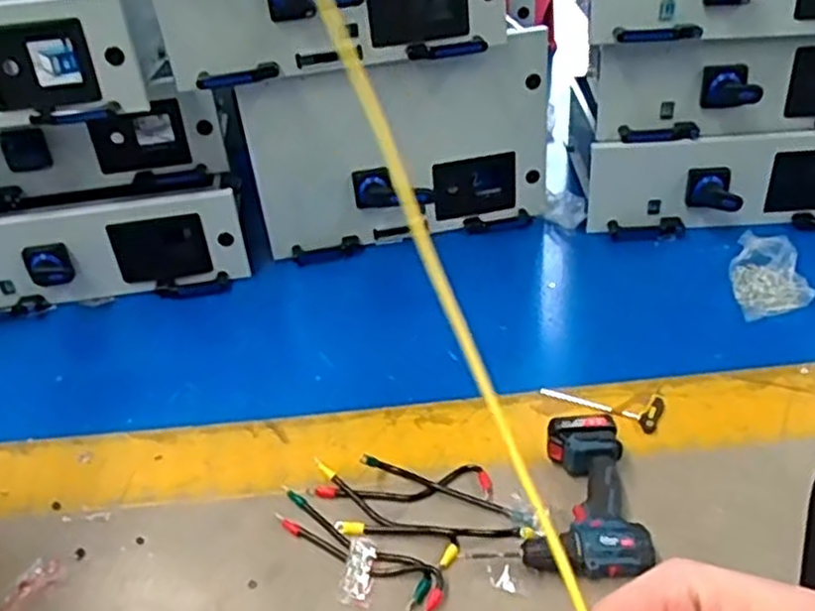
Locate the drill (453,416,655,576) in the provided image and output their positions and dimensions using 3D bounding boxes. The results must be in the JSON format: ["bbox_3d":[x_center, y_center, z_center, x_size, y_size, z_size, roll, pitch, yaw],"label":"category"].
[{"bbox_3d":[0.197,0.243,0.966,0.216,0.067,0.213,1,38,9],"label":"drill"}]

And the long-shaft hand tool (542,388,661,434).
[{"bbox_3d":[0.299,0.140,1.129,0.174,0.015,0.065,20,44,30],"label":"long-shaft hand tool"}]

